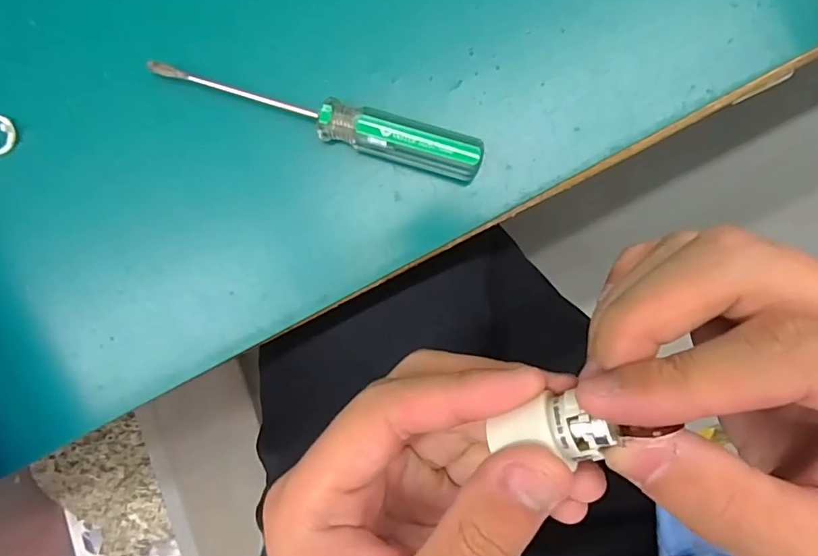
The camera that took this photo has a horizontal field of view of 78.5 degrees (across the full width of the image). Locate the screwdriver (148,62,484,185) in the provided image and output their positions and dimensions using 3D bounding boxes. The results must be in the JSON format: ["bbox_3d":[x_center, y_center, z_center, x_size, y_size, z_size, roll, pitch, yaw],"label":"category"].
[{"bbox_3d":[-0.028,-0.055,0.172,0.108,0.014,0.014,17,92,1],"label":"screwdriver"}]

